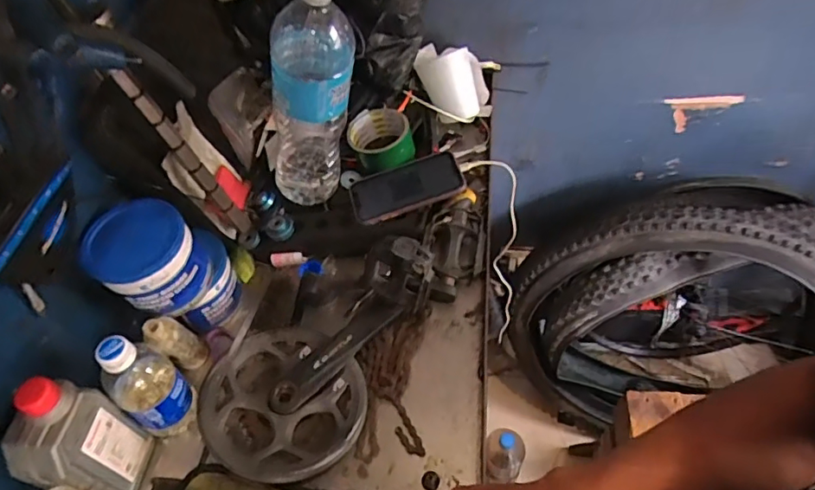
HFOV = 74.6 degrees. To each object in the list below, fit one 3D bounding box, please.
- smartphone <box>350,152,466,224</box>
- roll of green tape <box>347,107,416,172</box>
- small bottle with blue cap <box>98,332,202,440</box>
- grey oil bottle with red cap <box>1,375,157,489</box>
[{"bbox_3d":[-0.002,-0.078,0.720,0.148,0.013,0.074,-20,59,5],"label":"smartphone"},{"bbox_3d":[-0.038,-0.148,0.757,0.084,0.053,0.080,-3,53,4],"label":"roll of green tape"},{"bbox_3d":[-0.277,0.147,0.567,0.067,0.161,0.063,28,61,24],"label":"small bottle with blue cap"},{"bbox_3d":[-0.315,0.193,0.515,0.052,0.169,0.080,2,53,8],"label":"grey oil bottle with red cap"}]

